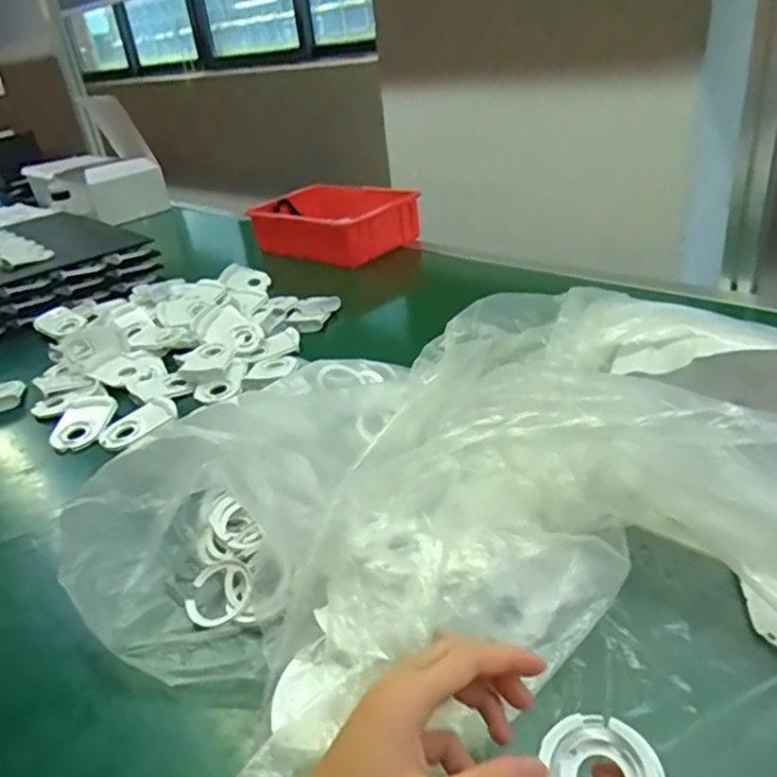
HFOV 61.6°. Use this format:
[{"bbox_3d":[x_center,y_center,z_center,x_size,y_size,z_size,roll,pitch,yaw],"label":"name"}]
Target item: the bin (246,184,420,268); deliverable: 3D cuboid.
[{"bbox_3d":[-0.095,-0.323,1.271,0.308,0.090,0.215,14,36,34],"label":"bin"}]

